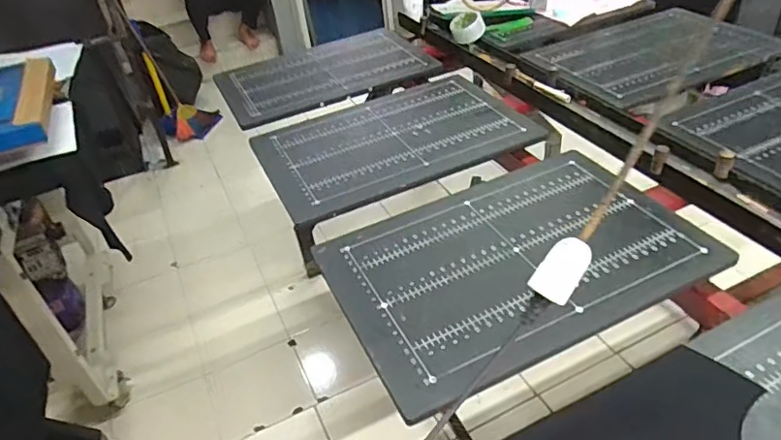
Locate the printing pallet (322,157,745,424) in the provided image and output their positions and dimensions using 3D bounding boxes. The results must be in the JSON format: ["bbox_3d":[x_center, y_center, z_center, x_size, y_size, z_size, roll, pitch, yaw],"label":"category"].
[{"bbox_3d":[0.200,0.048,0.952,0.595,0.017,0.432,-21,40,-18],"label":"printing pallet"}]

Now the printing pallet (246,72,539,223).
[{"bbox_3d":[-0.006,-0.212,1.314,0.597,0.015,0.419,-20,40,-17],"label":"printing pallet"}]

